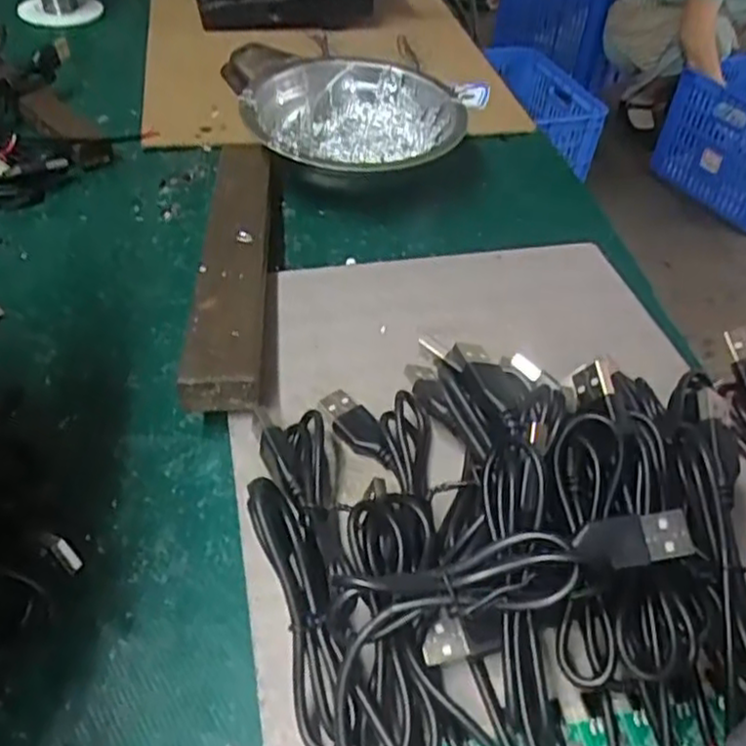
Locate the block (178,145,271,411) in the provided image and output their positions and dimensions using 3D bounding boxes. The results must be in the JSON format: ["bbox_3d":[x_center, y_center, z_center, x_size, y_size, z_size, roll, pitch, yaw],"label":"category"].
[{"bbox_3d":[-0.065,-0.052,0.336,0.030,0.024,0.184,-1,45,-5],"label":"block"}]

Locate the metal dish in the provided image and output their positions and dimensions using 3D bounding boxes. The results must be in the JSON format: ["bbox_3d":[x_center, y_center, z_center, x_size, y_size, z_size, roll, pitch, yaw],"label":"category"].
[{"bbox_3d":[-0.013,-0.137,0.401,0.121,0.046,0.114,2,45,-2],"label":"metal dish"}]

